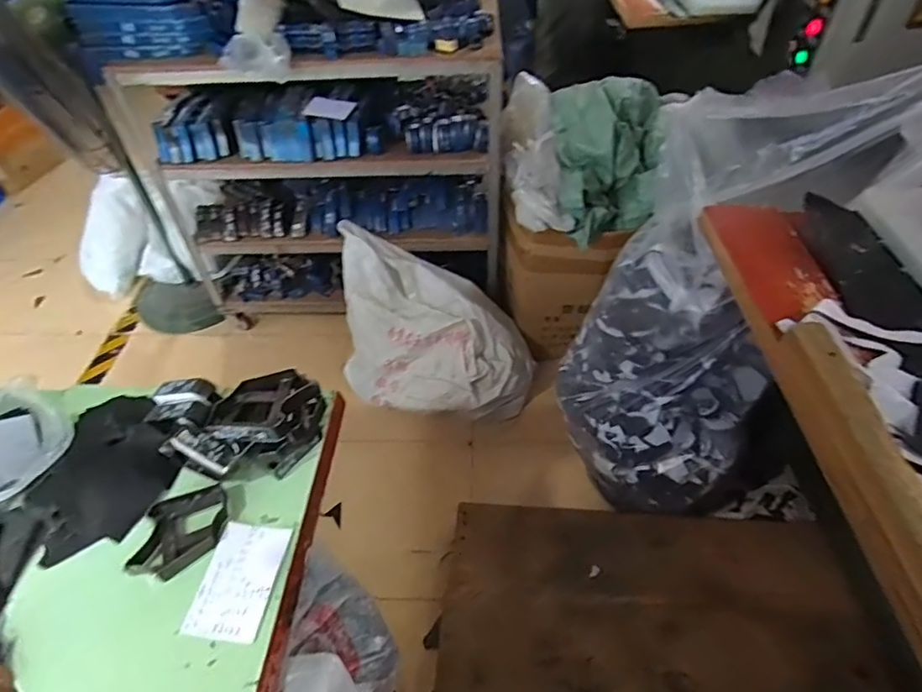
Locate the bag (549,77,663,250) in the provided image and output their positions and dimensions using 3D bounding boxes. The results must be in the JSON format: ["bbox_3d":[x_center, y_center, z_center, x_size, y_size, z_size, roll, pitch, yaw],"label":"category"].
[{"bbox_3d":[0.413,-0.517,1.498,0.307,0.312,0.342,-7,51,-9],"label":"bag"}]

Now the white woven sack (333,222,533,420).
[{"bbox_3d":[-0.079,-0.055,1.828,0.664,0.417,0.504,4,50,-1],"label":"white woven sack"}]

